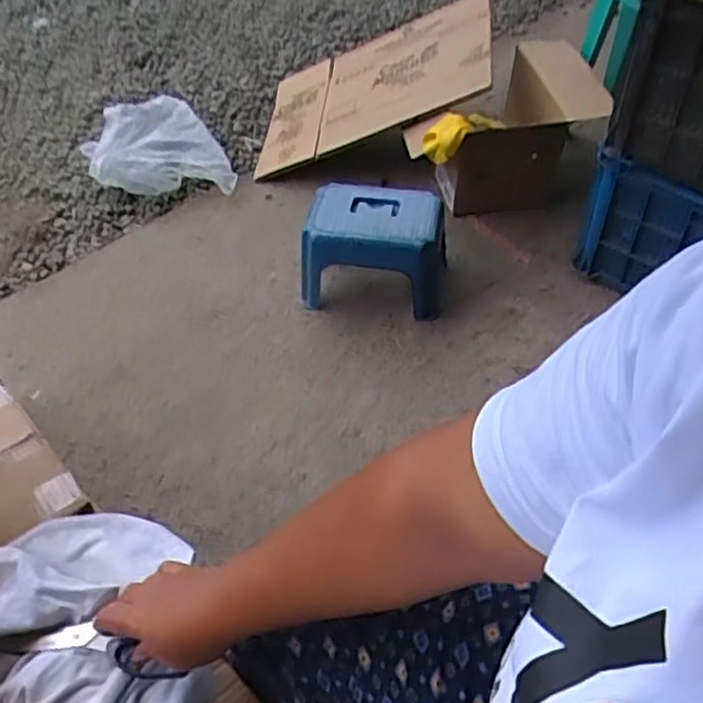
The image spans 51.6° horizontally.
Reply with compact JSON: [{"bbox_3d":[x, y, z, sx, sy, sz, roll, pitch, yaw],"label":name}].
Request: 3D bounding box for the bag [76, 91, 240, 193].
[{"bbox_3d":[-0.495,-0.518,1.816,0.388,0.119,0.248,-5,50,-3],"label":"bag"}]

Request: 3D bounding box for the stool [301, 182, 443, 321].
[{"bbox_3d":[0.048,-0.223,1.489,0.284,0.215,0.182,6,50,6],"label":"stool"}]

